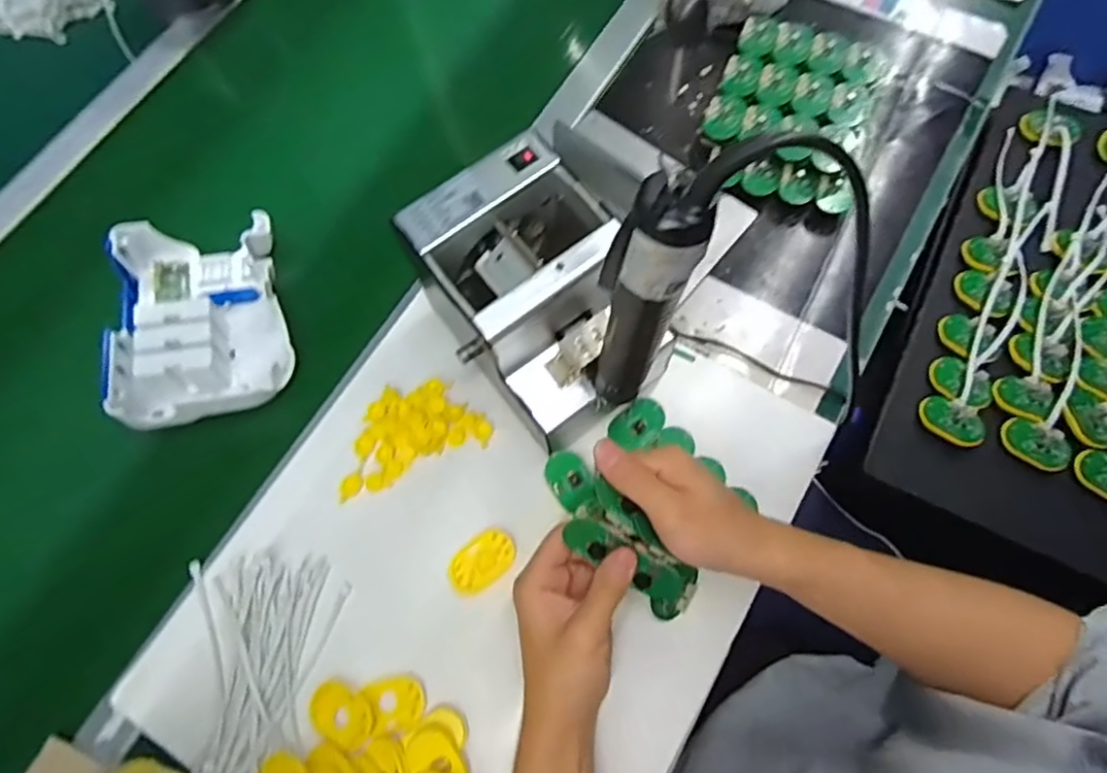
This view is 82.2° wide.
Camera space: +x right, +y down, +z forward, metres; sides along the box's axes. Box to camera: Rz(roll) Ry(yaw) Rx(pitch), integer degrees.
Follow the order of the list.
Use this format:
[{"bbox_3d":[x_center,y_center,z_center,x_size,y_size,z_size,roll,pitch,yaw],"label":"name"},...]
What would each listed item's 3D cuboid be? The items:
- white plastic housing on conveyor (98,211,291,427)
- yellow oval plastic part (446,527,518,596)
[{"bbox_3d":[-0.316,-0.065,0.569,0.141,0.053,0.197,-12,63,-5],"label":"white plastic housing on conveyor"},{"bbox_3d":[-0.057,0.139,0.504,0.056,0.008,0.037,-37,67,-17],"label":"yellow oval plastic part"}]

